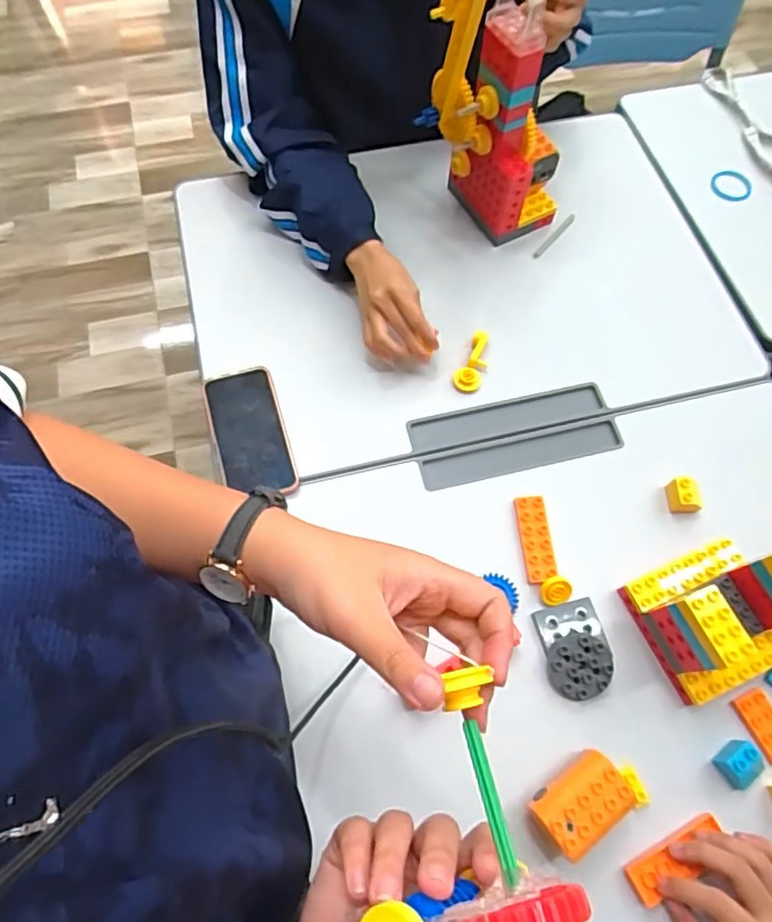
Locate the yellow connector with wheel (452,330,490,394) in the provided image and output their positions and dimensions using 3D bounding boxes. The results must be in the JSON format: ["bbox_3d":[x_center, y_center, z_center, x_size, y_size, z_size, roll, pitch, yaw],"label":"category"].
[{"bbox_3d":[0.106,-0.118,0.722,0.033,0.035,0.069,23,69,9],"label":"yellow connector with wheel"}]

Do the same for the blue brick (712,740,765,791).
[{"bbox_3d":[0.331,0.281,0.553,0.035,0.033,0.035,-33,71,-13],"label":"blue brick"}]

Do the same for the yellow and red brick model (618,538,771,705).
[{"bbox_3d":[0.322,0.145,0.566,0.121,0.125,0.122,-22,69,-9],"label":"yellow and red brick model"}]

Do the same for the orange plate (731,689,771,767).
[{"bbox_3d":[0.364,0.254,0.573,0.030,0.011,0.063,-22,69,-10],"label":"orange plate"}]

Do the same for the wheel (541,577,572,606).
[{"bbox_3d":[0.176,0.134,0.617,0.030,0.009,0.032,-2,107,18],"label":"wheel"}]

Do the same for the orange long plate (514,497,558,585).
[{"bbox_3d":[0.161,0.084,0.644,0.033,0.015,0.091,-5,67,-3],"label":"orange long plate"}]

